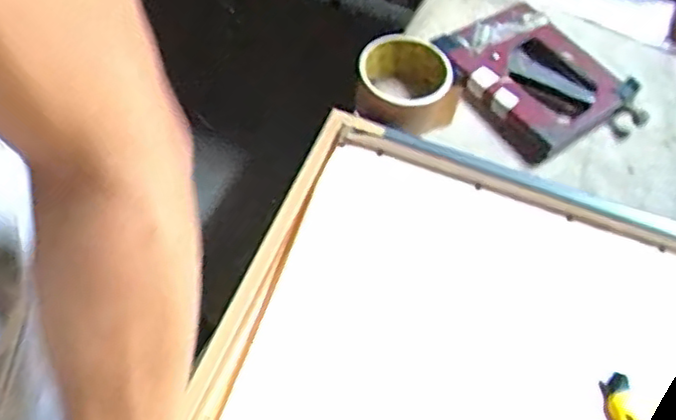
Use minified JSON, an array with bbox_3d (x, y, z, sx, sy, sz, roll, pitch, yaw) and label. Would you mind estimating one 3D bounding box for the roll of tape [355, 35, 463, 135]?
[{"bbox_3d":[0.065,-0.108,0.621,0.095,0.061,0.087,1,56,-2],"label":"roll of tape"}]

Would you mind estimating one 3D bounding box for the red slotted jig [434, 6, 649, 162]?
[{"bbox_3d":[0.191,-0.119,0.651,0.129,0.055,0.179,-31,63,-21],"label":"red slotted jig"}]

